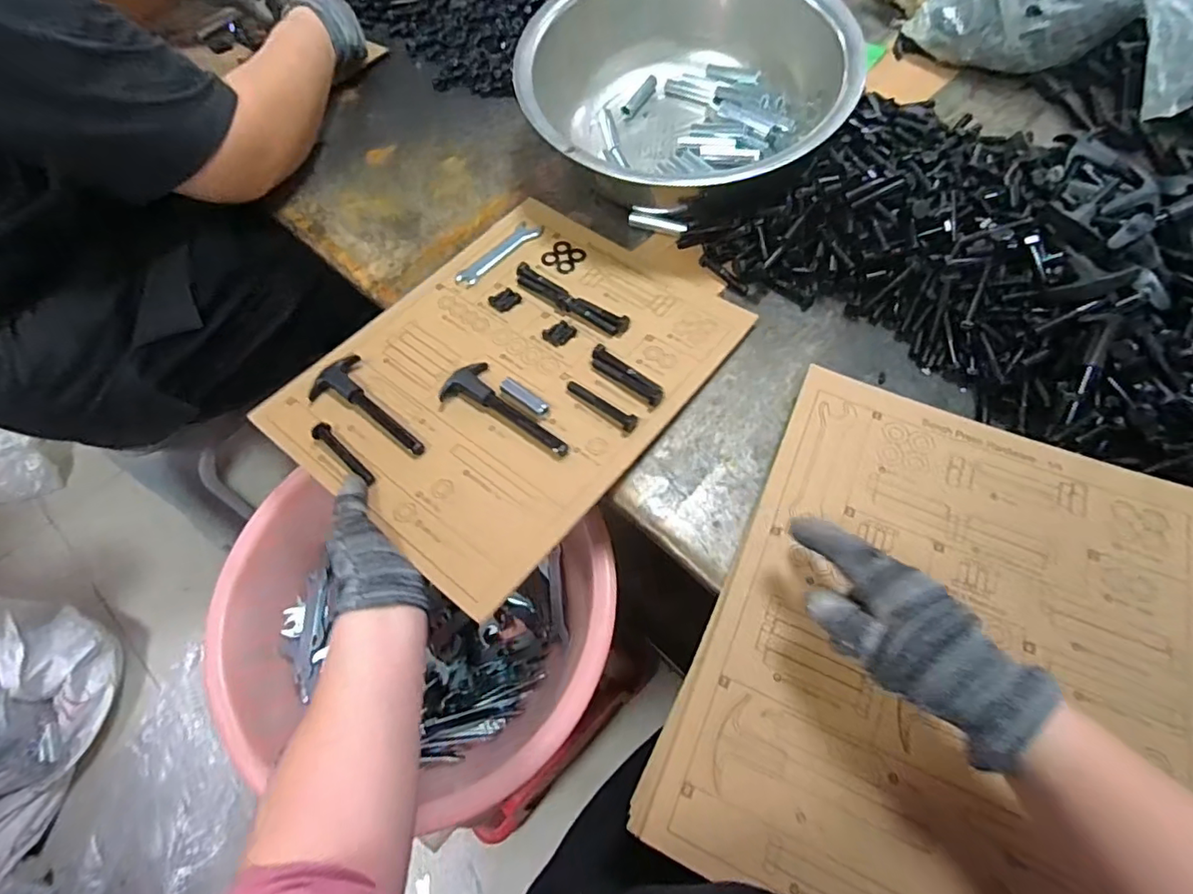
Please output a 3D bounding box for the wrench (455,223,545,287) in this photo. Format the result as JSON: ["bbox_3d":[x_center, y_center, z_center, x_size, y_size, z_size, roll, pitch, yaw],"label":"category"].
[{"bbox_3d":[-0.102,-0.207,0.601,0.027,0.004,0.107,40,71,20],"label":"wrench"}]

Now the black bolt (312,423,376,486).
[{"bbox_3d":[-0.211,0.007,0.477,0.076,0.016,0.014,39,70,19],"label":"black bolt"}]

